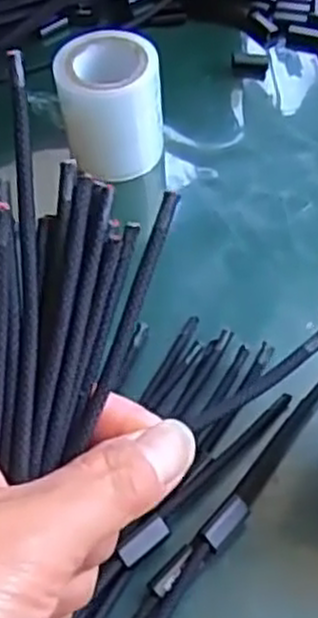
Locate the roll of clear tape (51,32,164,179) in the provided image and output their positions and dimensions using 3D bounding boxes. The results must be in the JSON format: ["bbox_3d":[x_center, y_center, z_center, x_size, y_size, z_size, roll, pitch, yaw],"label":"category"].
[{"bbox_3d":[-0.022,-0.094,0.370,0.045,0.052,0.045,-1,54,1],"label":"roll of clear tape"}]

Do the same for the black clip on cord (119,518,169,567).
[{"bbox_3d":[-0.005,0.078,0.266,0.020,0.005,0.007,-34,60,-21],"label":"black clip on cord"}]

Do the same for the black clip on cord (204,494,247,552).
[{"bbox_3d":[0.023,0.073,0.270,0.007,0.005,0.020,32,61,23],"label":"black clip on cord"}]

